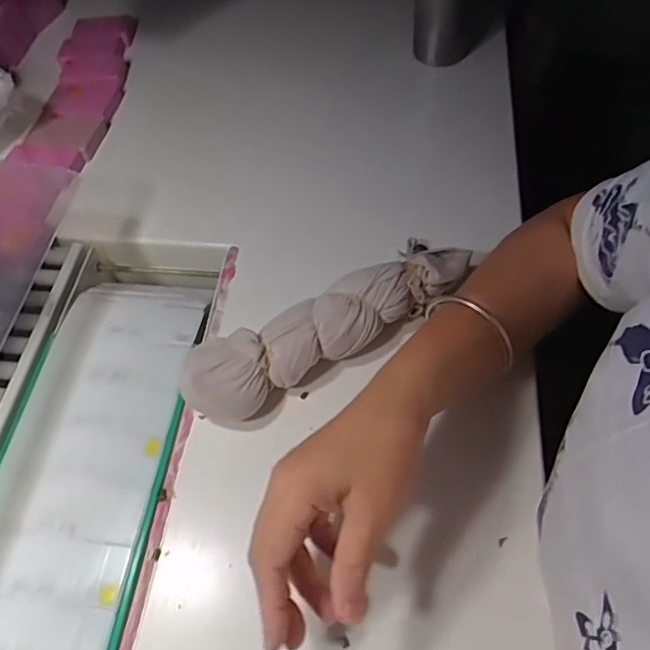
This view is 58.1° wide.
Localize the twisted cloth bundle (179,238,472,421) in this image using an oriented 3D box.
[{"bbox_3d":[0.005,-0.001,0.451,0.237,0.054,0.062,-28,62,-18],"label":"twisted cloth bundle"}]

